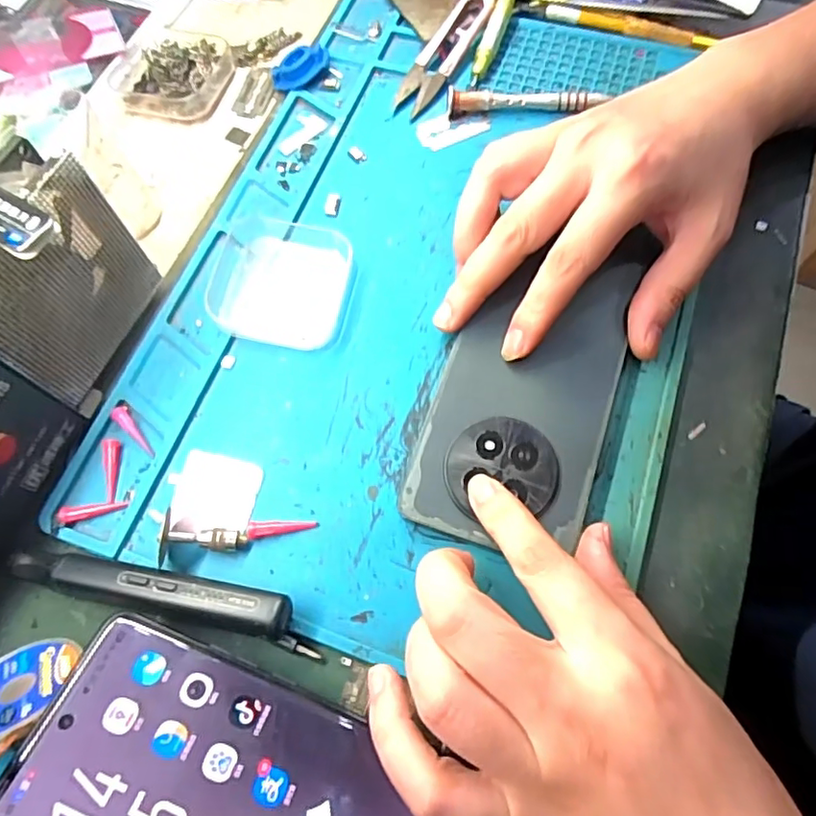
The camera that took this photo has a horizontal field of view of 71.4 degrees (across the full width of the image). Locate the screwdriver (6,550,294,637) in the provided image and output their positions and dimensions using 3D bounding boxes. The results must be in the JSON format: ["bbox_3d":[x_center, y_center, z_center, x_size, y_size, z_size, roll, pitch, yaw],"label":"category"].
[{"bbox_3d":[-0.103,0.073,0.229,0.116,0.018,0.016,9,69,6],"label":"screwdriver"}]

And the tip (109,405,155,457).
[{"bbox_3d":[-0.126,0.010,0.262,0.008,0.005,0.030,-43,73,-14],"label":"tip"}]

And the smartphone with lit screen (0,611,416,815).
[{"bbox_3d":[-0.048,0.134,0.188,0.162,0.004,0.075,22,57,4],"label":"smartphone with lit screen"}]

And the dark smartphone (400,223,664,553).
[{"bbox_3d":[0.056,-0.017,0.258,0.076,0.008,0.160,18,70,9],"label":"dark smartphone"}]

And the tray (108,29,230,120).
[{"bbox_3d":[-0.145,-0.202,0.340,0.069,0.018,0.053,-1,68,2],"label":"tray"}]

